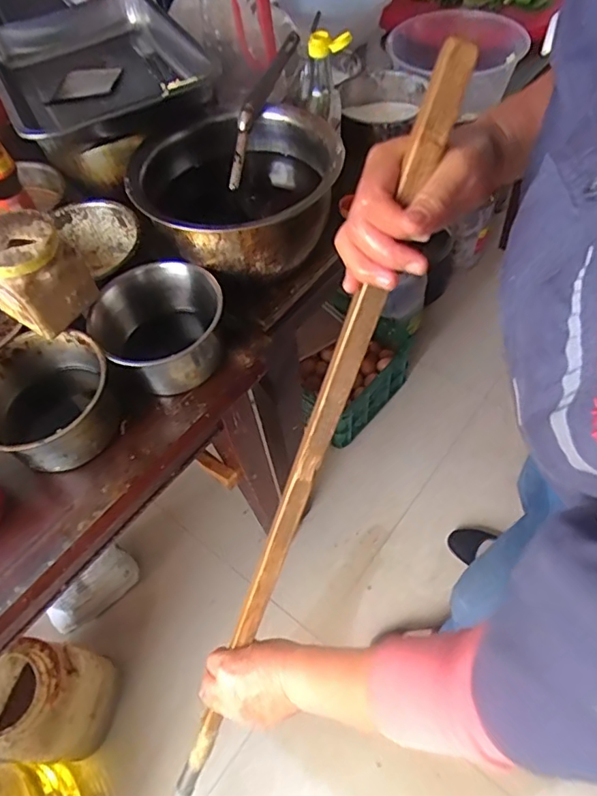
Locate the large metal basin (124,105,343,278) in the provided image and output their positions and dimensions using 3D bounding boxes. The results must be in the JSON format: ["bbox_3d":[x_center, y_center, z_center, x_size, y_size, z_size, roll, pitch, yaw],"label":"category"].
[{"bbox_3d":[-0.070,-0.254,0.697,0.243,0.131,0.235,-2,57,3],"label":"large metal basin"}]

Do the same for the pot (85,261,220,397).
[{"bbox_3d":[-0.163,-0.080,0.654,0.143,0.100,0.143,-2,57,3],"label":"pot"}]

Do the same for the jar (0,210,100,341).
[{"bbox_3d":[-0.286,-0.135,0.576,0.072,0.108,0.087,27,63,20],"label":"jar"}]

